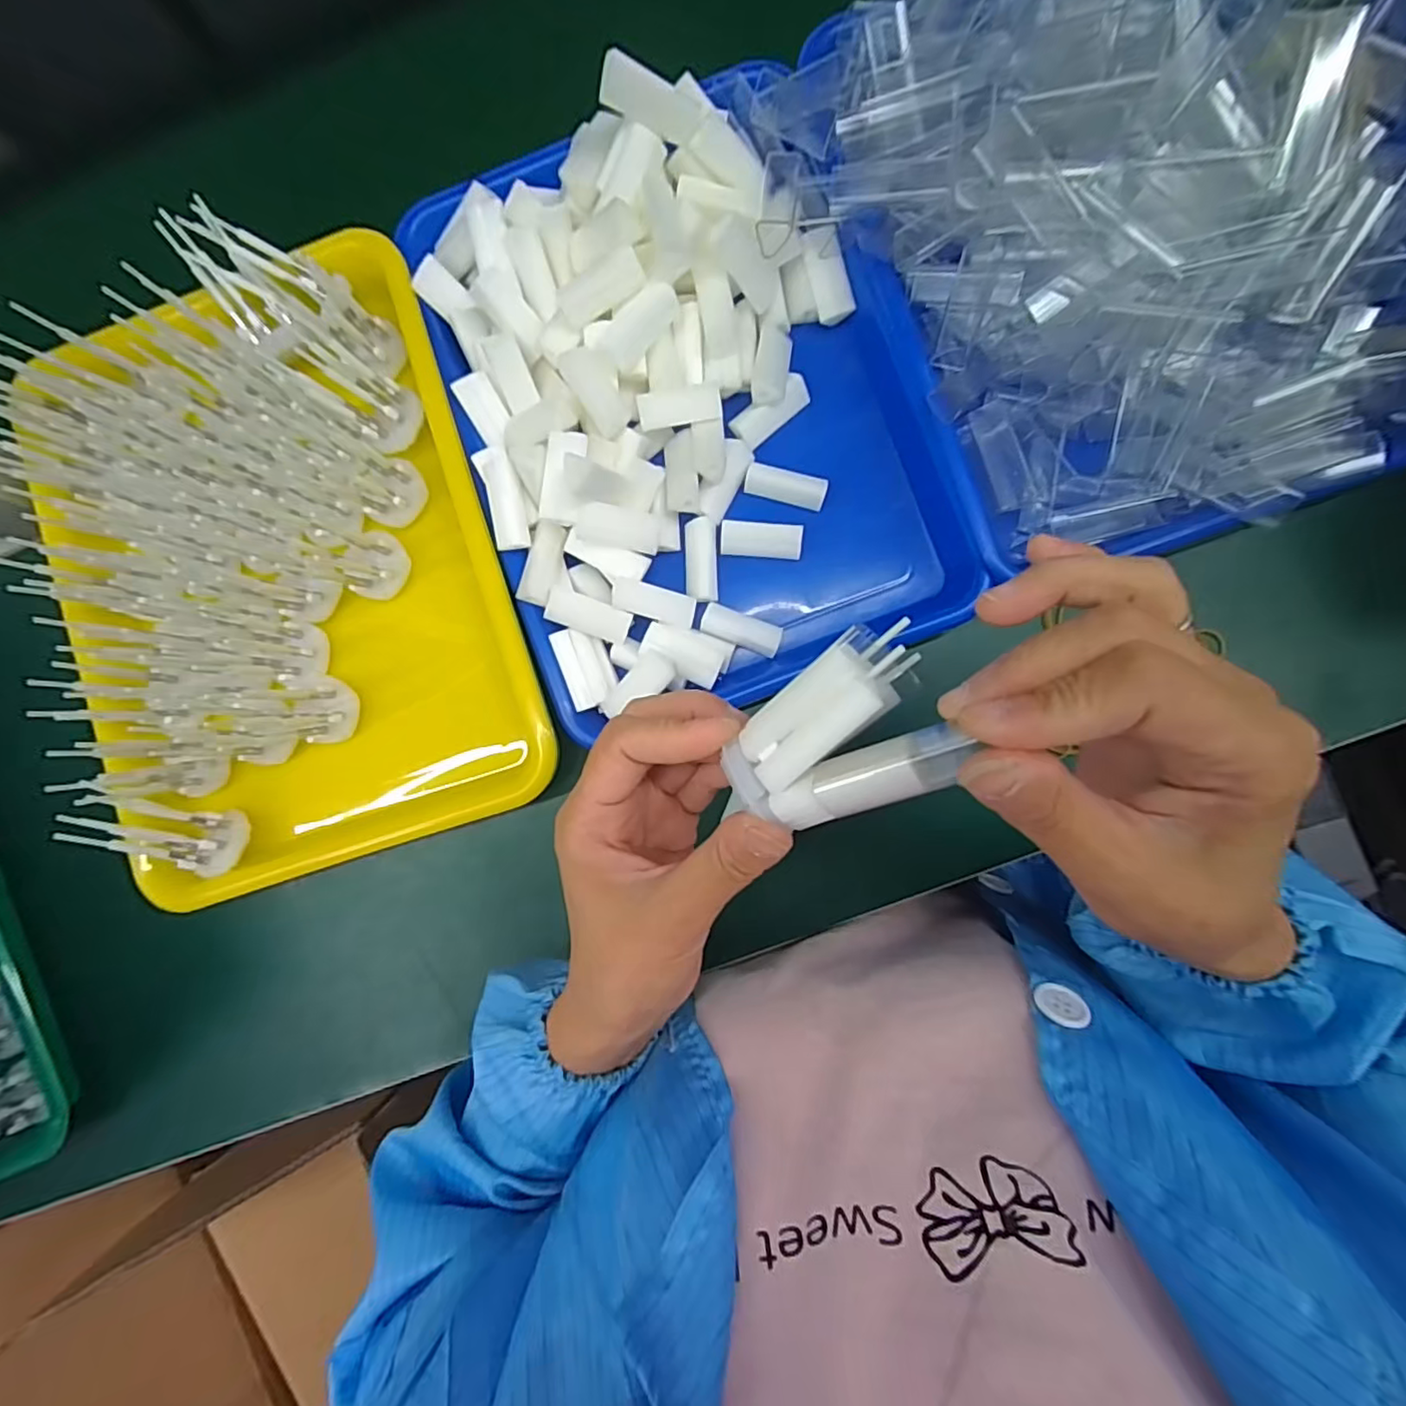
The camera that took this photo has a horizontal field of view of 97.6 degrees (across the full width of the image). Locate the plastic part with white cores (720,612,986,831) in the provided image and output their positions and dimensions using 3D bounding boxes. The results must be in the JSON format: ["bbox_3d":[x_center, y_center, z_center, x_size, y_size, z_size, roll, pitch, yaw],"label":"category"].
[{"bbox_3d":[0.041,0.012,0.195,0.066,0.032,0.046,-33,94,27],"label":"plastic part with white cores"}]

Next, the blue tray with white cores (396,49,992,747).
[{"bbox_3d":[-0.008,-0.165,0.336,0.247,0.064,0.311,-19,86,4],"label":"blue tray with white cores"}]

